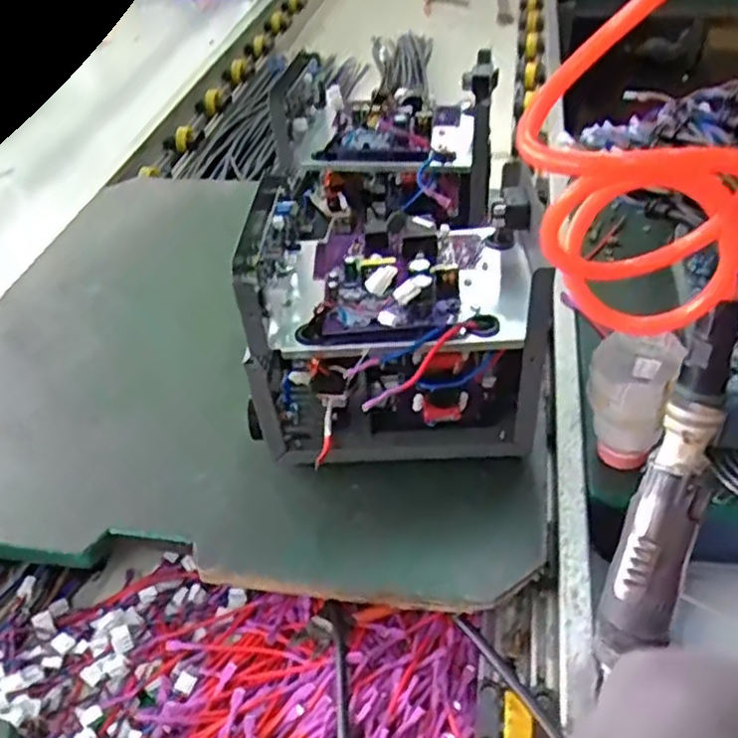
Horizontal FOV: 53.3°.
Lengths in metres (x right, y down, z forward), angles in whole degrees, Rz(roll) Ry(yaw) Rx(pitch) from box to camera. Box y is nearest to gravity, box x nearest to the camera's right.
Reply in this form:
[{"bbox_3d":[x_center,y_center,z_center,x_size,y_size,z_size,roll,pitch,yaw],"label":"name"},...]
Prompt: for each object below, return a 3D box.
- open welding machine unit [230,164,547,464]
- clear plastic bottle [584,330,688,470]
[{"bbox_3d":[0.018,-0.113,0.672,0.214,0.174,0.424,-2,40,1],"label":"open welding machine unit"},{"bbox_3d":[0.195,0.033,0.557,0.065,0.110,0.061,15,44,20],"label":"clear plastic bottle"}]

